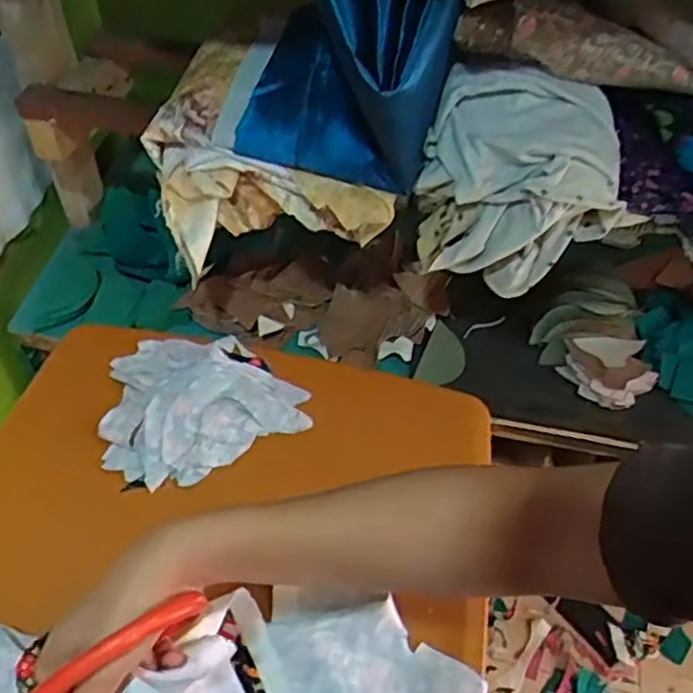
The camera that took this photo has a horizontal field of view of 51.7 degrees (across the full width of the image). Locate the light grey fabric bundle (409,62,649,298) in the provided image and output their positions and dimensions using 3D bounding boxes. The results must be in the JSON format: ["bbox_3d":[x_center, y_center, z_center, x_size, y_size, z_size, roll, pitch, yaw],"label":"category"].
[{"bbox_3d":[0.174,-0.162,0.701,0.194,0.163,0.127,11,50,6],"label":"light grey fabric bundle"}]

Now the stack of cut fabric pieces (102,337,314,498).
[{"bbox_3d":[-0.158,0.049,0.726,0.189,0.024,0.172,-26,56,-23],"label":"stack of cut fabric pieces"}]

